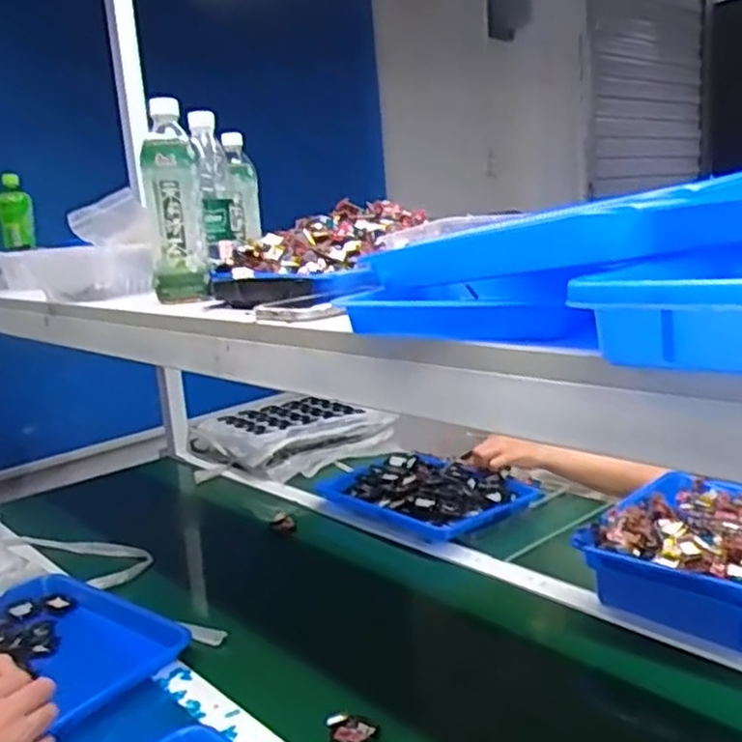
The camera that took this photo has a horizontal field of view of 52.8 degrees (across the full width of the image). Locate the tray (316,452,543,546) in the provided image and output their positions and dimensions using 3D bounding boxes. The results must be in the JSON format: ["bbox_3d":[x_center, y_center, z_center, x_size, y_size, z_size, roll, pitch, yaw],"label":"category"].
[{"bbox_3d":[0.094,0.206,1.309,0.243,0.041,0.324,-15,15,-40],"label":"tray"}]

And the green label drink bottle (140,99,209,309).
[{"bbox_3d":[-0.220,-0.184,0.829,0.062,0.211,0.063,-8,12,-11],"label":"green label drink bottle"}]

